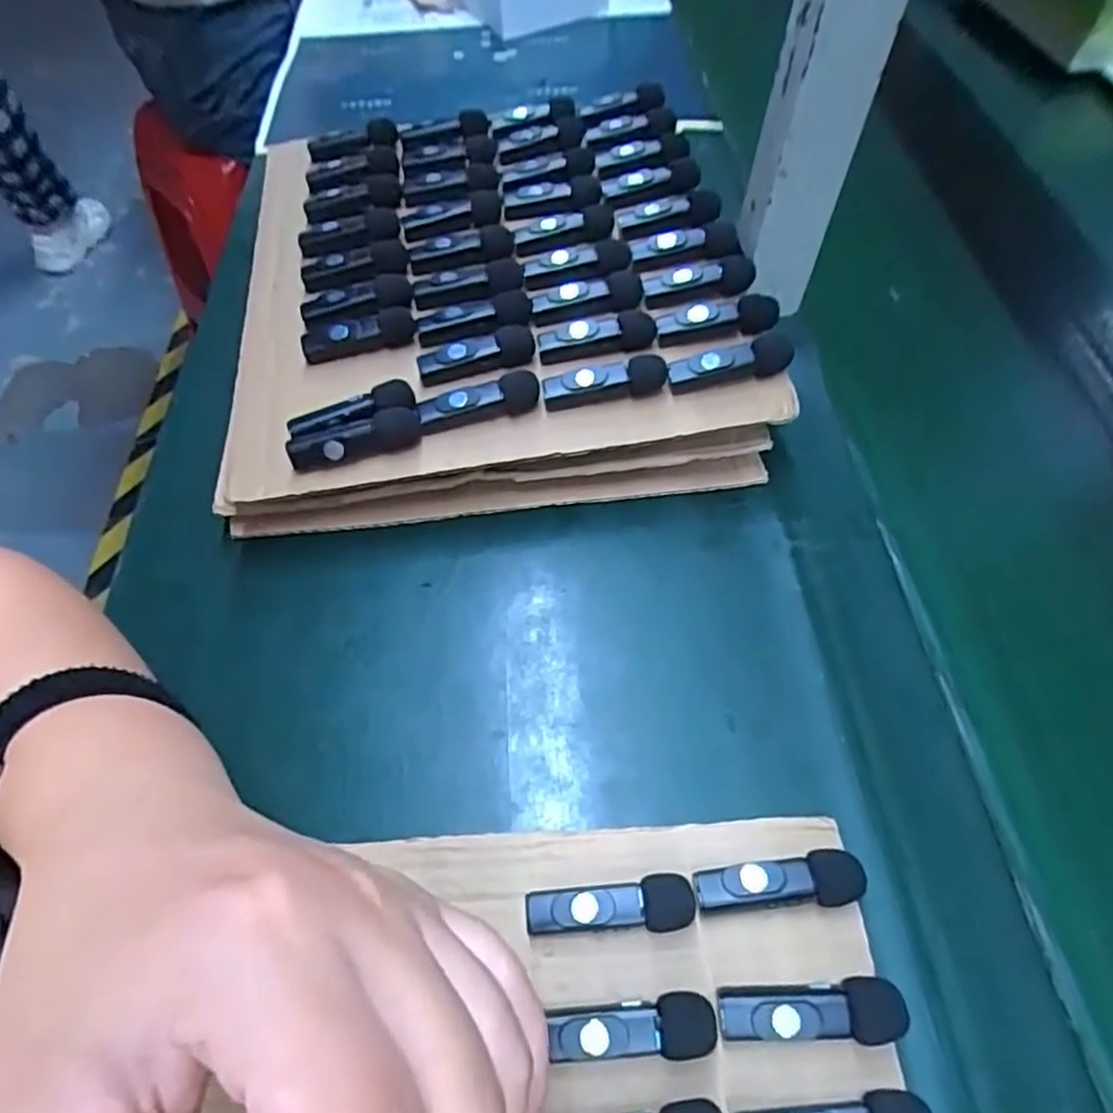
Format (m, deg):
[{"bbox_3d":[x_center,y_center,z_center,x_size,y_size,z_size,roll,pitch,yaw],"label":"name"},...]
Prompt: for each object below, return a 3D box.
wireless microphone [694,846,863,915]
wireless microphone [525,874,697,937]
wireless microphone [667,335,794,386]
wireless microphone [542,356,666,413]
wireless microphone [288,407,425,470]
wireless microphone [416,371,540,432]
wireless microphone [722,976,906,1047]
[{"bbox_3d":[0.086,0.129,0.276,0.063,0.018,0.019,-7,56,-2],"label":"wireless microphone"},{"bbox_3d":[0.021,0.138,0.274,0.063,0.017,0.019,-7,56,-2],"label":"wireless microphone"},{"bbox_3d":[0.090,-0.103,0.367,0.063,0.015,0.019,-5,57,-5],"label":"wireless microphone"},{"bbox_3d":[0.026,-0.089,0.362,0.064,0.017,0.013,-10,57,-8],"label":"wireless microphone"},{"bbox_3d":[-0.102,-0.058,0.355,0.065,0.016,0.016,-14,58,-11],"label":"wireless microphone"},{"bbox_3d":[-0.040,-0.080,0.363,0.063,0.015,0.017,-14,58,-11],"label":"wireless microphone"},{"bbox_3d":[0.091,0.164,0.252,0.063,0.018,0.019,-5,56,-1],"label":"wireless microphone"}]

